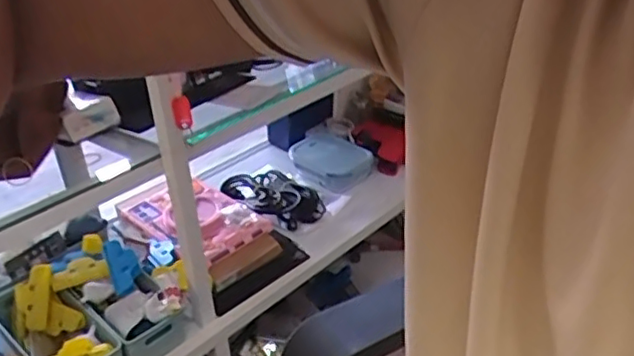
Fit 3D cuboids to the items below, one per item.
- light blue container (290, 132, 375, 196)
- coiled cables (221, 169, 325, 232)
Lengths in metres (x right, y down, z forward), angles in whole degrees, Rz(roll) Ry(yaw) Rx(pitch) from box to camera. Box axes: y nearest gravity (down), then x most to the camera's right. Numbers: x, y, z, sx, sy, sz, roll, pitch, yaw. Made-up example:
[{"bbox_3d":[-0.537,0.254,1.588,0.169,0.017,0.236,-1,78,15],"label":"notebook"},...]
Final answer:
[{"bbox_3d":[0.031,-0.046,1.351,0.142,0.043,0.189,-21,37,-27],"label":"light blue container"},{"bbox_3d":[-0.095,0.032,1.258,0.138,0.042,0.217,-26,40,-33],"label":"coiled cables"}]

